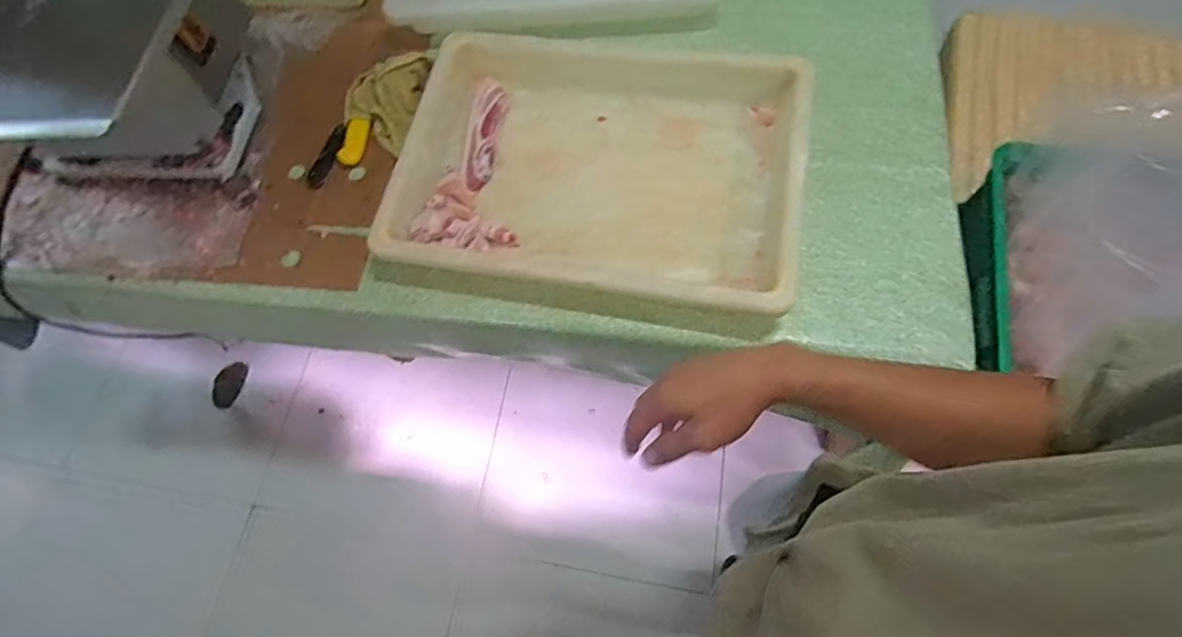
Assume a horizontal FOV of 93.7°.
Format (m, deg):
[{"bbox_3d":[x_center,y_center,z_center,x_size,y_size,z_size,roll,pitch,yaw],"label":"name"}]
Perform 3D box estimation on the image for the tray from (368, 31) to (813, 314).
[{"bbox_3d":[0.009,-0.228,0.845,0.560,0.095,0.408,10,69,9],"label":"tray"}]

